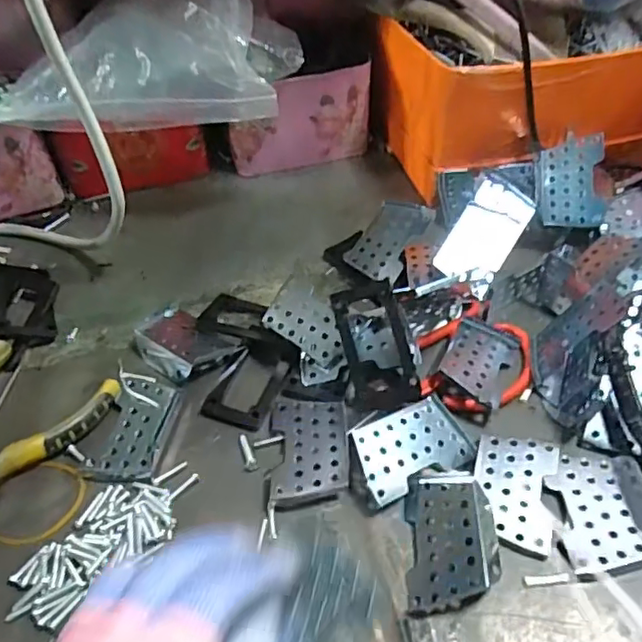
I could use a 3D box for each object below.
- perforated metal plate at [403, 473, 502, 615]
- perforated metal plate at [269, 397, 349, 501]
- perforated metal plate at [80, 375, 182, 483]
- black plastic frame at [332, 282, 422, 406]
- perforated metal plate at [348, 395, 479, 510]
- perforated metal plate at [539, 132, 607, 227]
[{"bbox_3d":[0.071,0.114,0.322,0.048,0.020,0.073,1,48,3],"label":"perforated metal plate"},{"bbox_3d":[-0.007,0.075,0.367,0.046,0.011,0.071,-3,48,0],"label":"perforated metal plate"},{"bbox_3d":[-0.116,0.066,0.379,0.044,0.010,0.072,7,49,8],"label":"perforated metal plate"},{"bbox_3d":[0.035,0.016,0.388,0.044,0.009,0.077,-10,85,4],"label":"black plastic frame"},{"bbox_3d":[0.053,0.078,0.362,0.074,0.016,0.047,-14,65,-23],"label":"perforated metal plate"},{"bbox_3d":[0.196,-0.107,0.471,0.046,0.012,0.068,-1,86,27],"label":"perforated metal plate"}]

